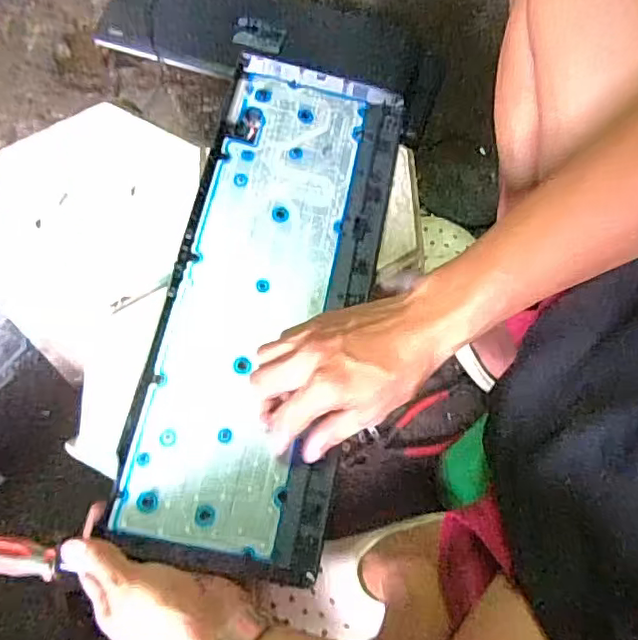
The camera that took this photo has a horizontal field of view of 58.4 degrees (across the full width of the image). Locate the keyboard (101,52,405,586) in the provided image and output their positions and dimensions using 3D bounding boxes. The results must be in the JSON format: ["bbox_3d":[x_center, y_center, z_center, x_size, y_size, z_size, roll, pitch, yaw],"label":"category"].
[{"bbox_3d":[-0.041,-0.027,0.491,0.164,0.020,0.442,12,72,1],"label":"keyboard"}]

